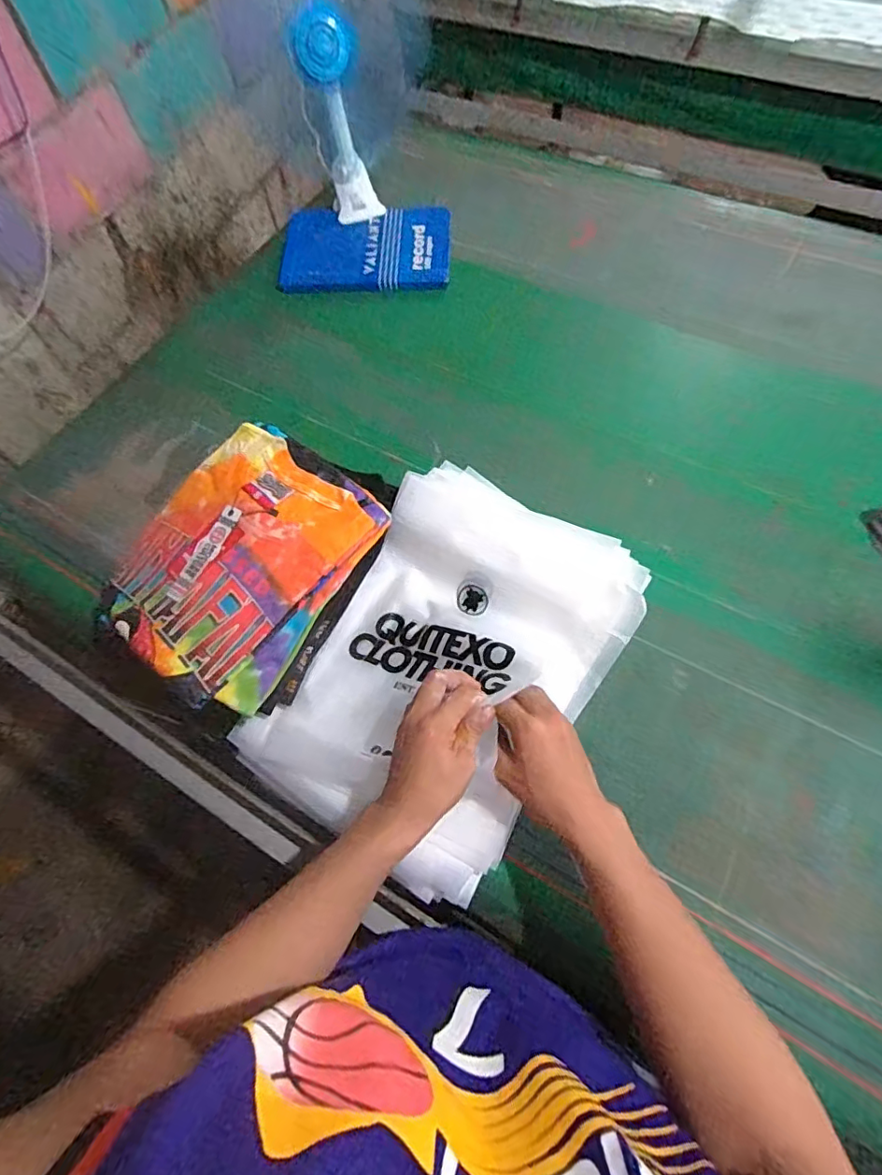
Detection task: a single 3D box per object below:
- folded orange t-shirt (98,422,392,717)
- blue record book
[{"bbox_3d":[-0.220,-0.036,0.598,0.234,0.055,0.284,31,71,18],"label":"folded orange t-shirt"},{"bbox_3d":[-0.130,-0.589,0.951,0.286,0.019,0.182,1,70,5],"label":"blue record book"}]

